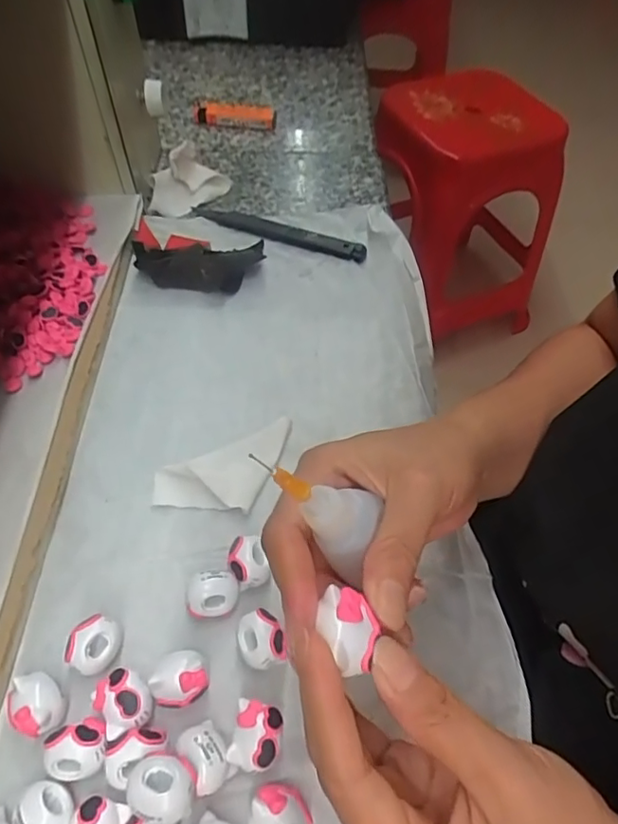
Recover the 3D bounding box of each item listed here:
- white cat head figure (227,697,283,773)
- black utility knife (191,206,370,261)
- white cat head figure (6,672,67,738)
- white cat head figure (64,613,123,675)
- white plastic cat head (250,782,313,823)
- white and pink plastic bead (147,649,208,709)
[{"bbox_3d":[-0.022,0.138,0.242,0.020,0.019,0.025,9,55,5],"label":"white cat head figure"},{"bbox_3d":[-0.025,-0.141,0.445,0.143,0.006,0.022,15,56,10],"label":"black utility knife"},{"bbox_3d":[-0.118,0.128,0.247,0.020,0.018,0.024,-30,60,-20],"label":"white cat head figure"},{"bbox_3d":[-0.099,0.108,0.262,0.021,0.019,0.024,9,55,6],"label":"white cat head figure"},{"bbox_3d":[-0.011,0.162,0.225,0.023,0.017,0.022,0,54,-1],"label":"white plastic cat head"},{"bbox_3d":[-0.058,0.121,0.255,0.023,0.019,0.022,0,54,-1],"label":"white and pink plastic bead"}]

